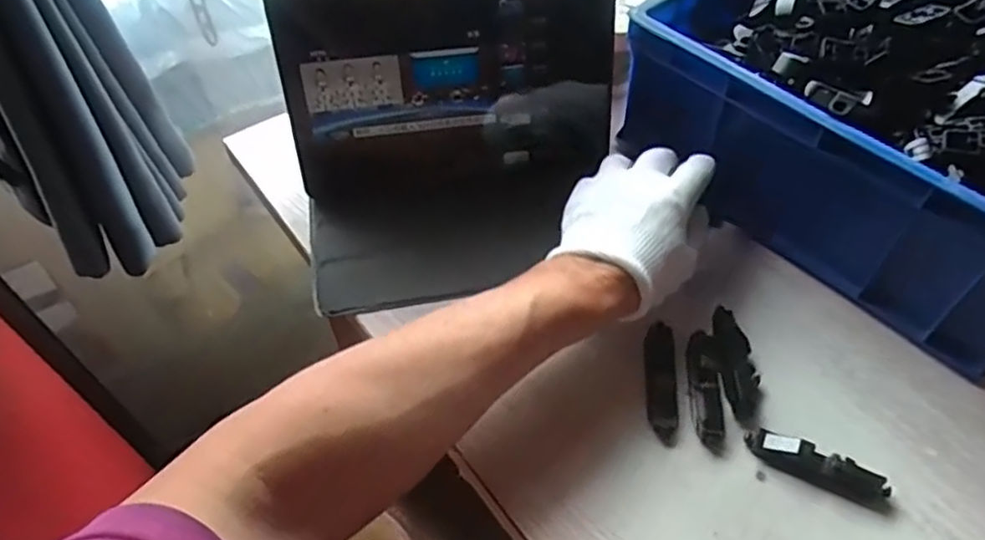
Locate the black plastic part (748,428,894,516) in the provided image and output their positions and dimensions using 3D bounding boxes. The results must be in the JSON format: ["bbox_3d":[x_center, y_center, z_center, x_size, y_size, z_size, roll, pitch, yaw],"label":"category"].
[{"bbox_3d":[0.198,0.119,0.403,0.082,0.018,0.016,22,55,17],"label":"black plastic part"}]

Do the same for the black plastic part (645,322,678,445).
[{"bbox_3d":[0.112,0.073,0.444,0.018,0.007,0.084,4,52,4],"label":"black plastic part"}]

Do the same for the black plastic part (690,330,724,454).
[{"bbox_3d":[0.141,0.078,0.440,0.019,0.009,0.082,6,52,5],"label":"black plastic part"}]

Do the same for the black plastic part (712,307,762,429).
[{"bbox_3d":[0.164,0.063,0.451,0.024,0.008,0.086,-2,52,-1],"label":"black plastic part"}]

